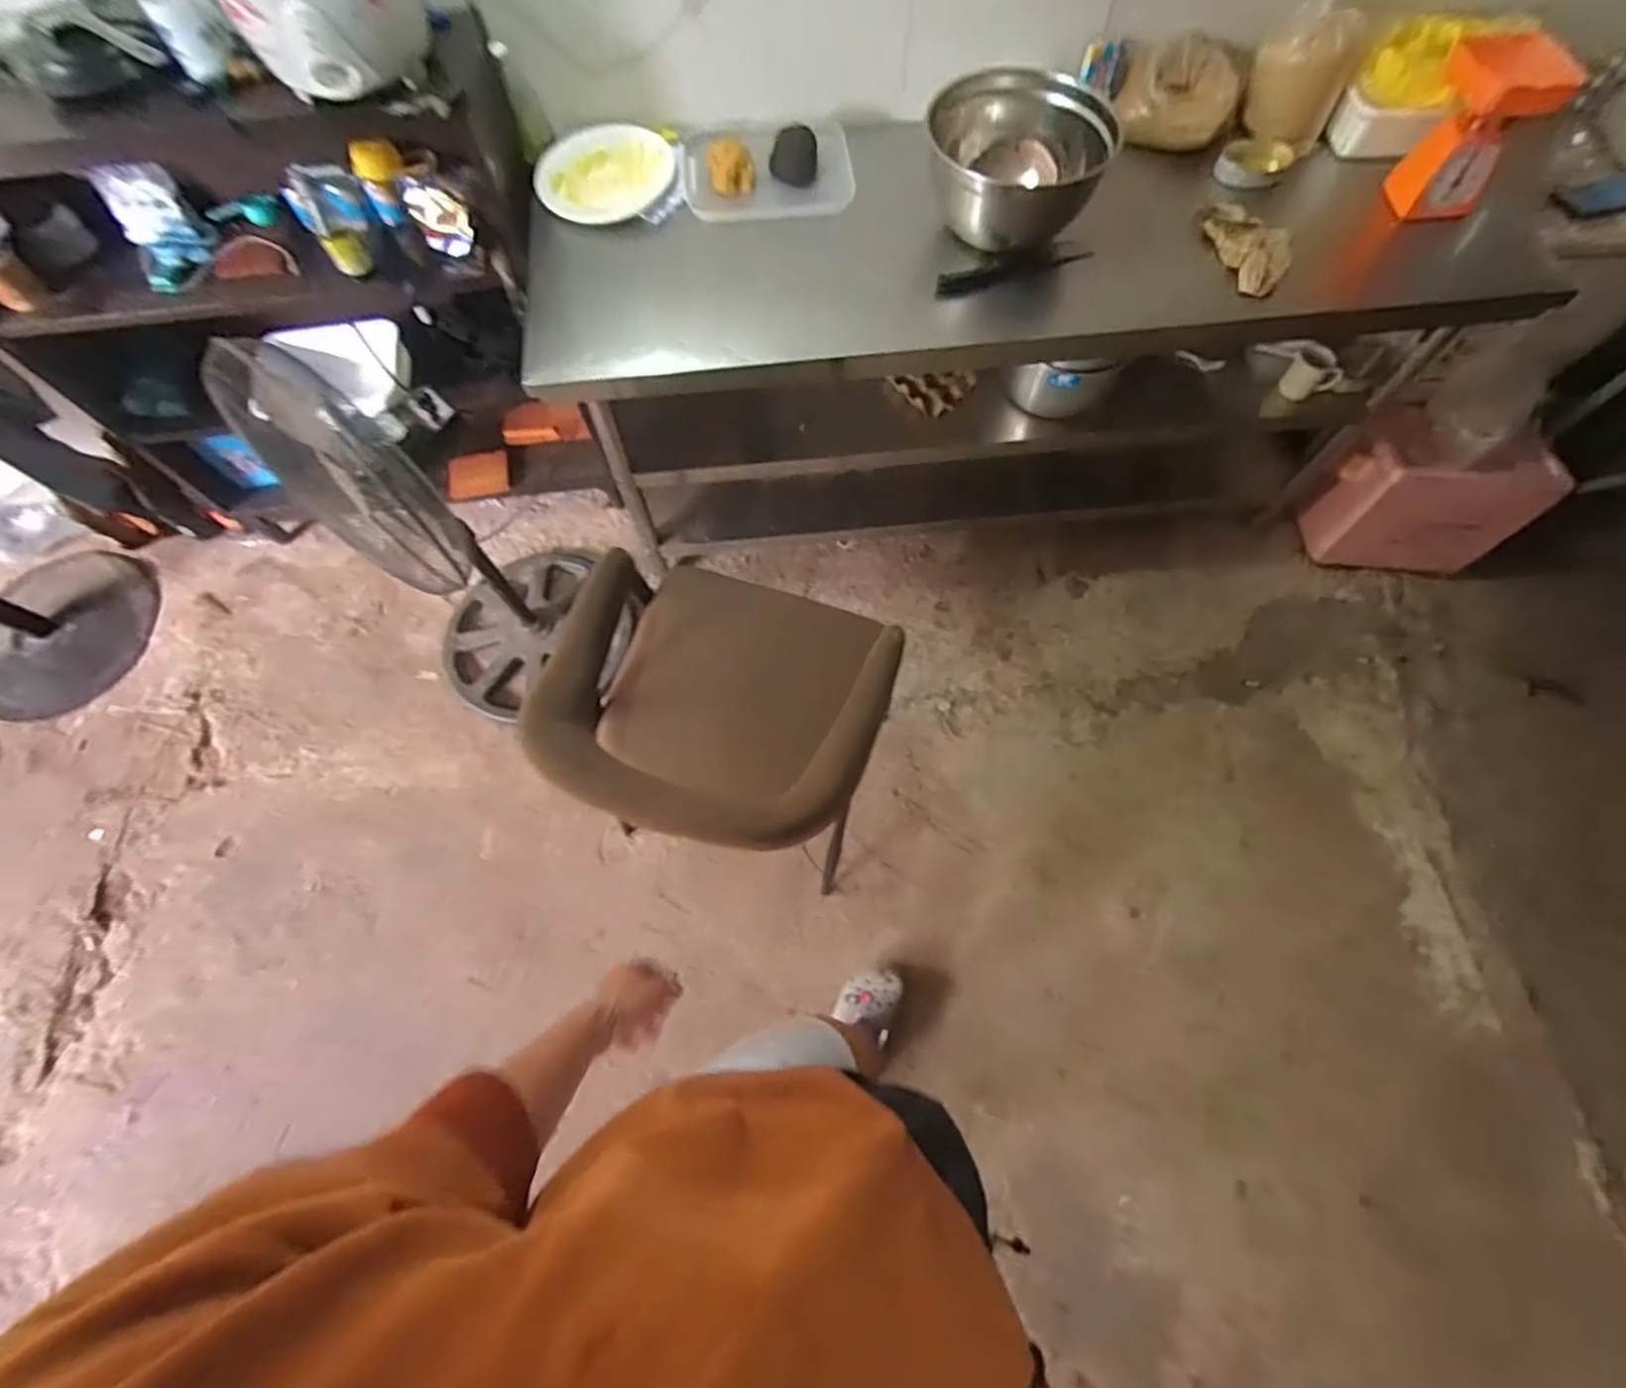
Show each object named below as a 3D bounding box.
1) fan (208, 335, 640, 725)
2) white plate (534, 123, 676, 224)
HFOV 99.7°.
[{"bbox_3d":[-0.758,-0.315,1.408,0.451,0.874,0.435,-32,68,-9],"label":"fan"},{"bbox_3d":[-0.383,-0.972,1.279,0.231,0.015,0.253,1,72,-4],"label":"white plate"}]

